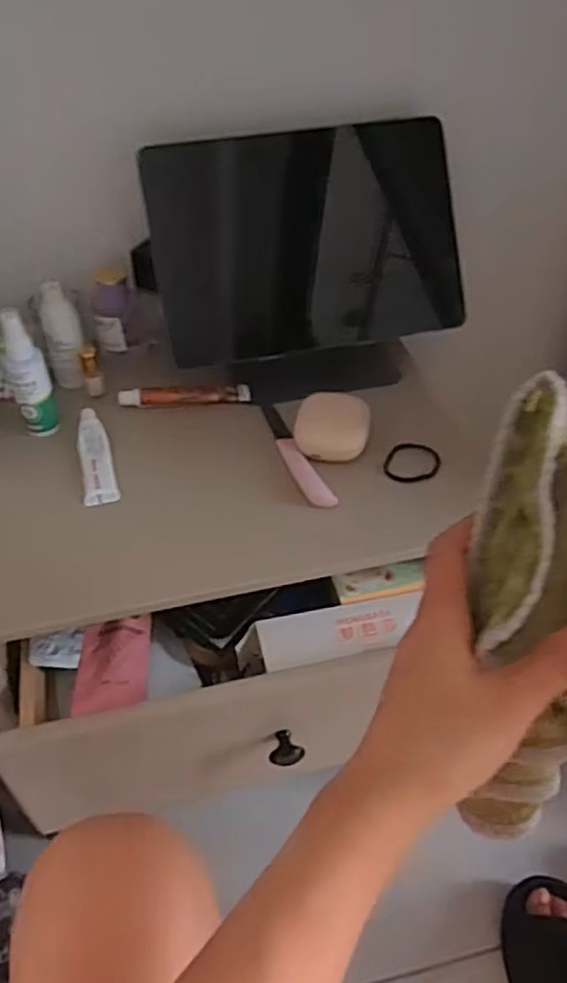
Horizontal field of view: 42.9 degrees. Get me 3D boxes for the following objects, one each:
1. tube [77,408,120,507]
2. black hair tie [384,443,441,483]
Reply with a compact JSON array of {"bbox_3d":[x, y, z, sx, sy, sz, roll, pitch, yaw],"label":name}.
[{"bbox_3d":[-0.169,-0.033,0.651,0.029,0.017,0.114,-11,44,-10],"label":"tube"},{"bbox_3d":[0.115,-0.027,0.645,0.050,0.005,0.046,-4,54,5],"label":"black hair tie"}]

